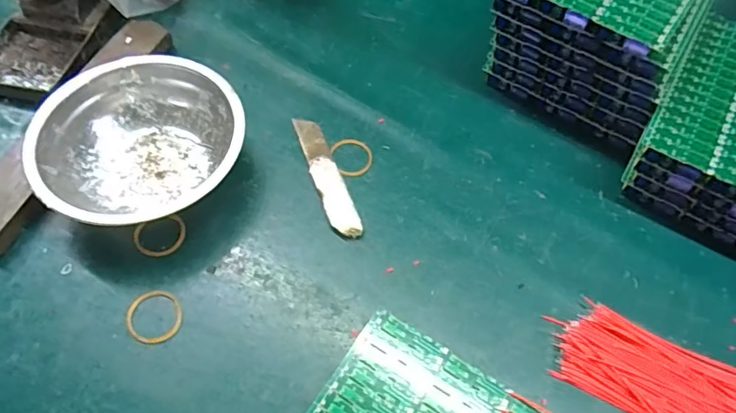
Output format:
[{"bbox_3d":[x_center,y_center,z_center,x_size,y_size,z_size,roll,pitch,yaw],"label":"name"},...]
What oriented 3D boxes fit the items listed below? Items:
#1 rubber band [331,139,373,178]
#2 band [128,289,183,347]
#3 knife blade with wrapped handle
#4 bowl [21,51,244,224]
[{"bbox_3d":[-0.010,-0.035,0.376,0.027,0.004,0.032,-14,59,-14],"label":"rubber band"},{"bbox_3d":[-0.123,0.063,0.309,0.030,0.004,0.032,-6,57,-9],"label":"band"},{"bbox_3d":[-0.029,-0.022,0.366,0.018,0.004,0.102,-17,60,-16],"label":"knife blade with wrapped handle"},{"bbox_3d":[-0.146,-0.039,0.345,0.122,0.047,0.116,1,60,-2],"label":"bowl"}]

